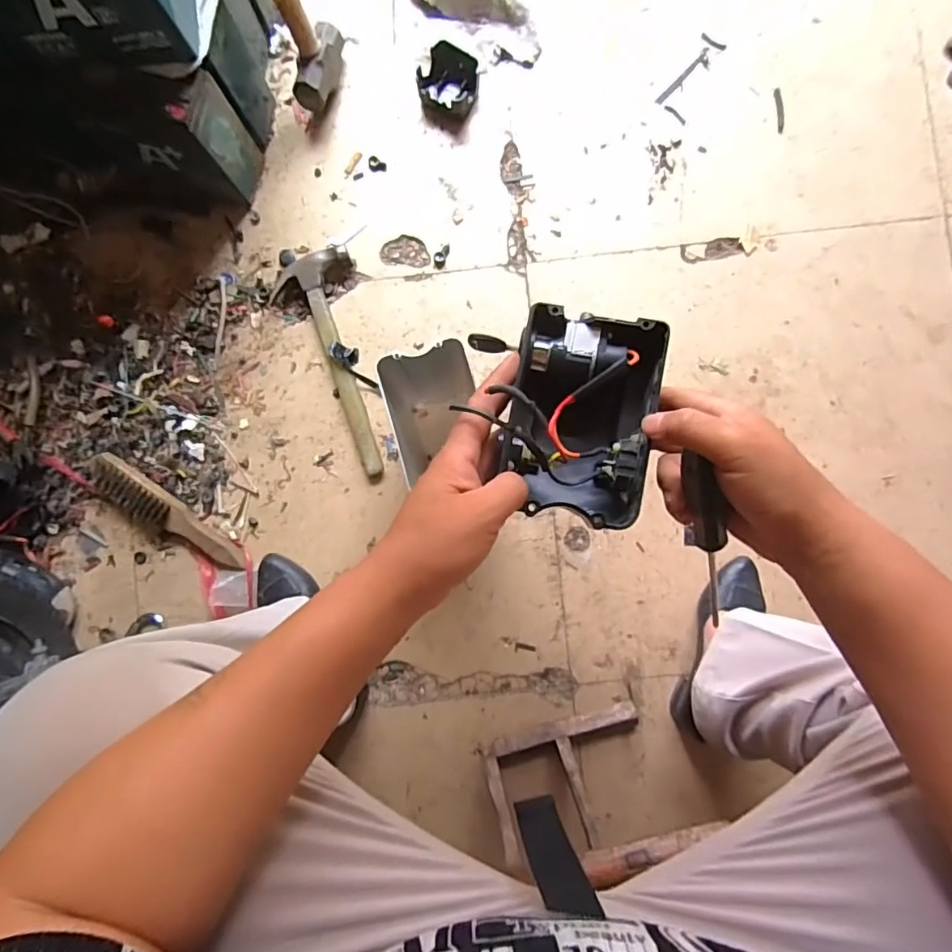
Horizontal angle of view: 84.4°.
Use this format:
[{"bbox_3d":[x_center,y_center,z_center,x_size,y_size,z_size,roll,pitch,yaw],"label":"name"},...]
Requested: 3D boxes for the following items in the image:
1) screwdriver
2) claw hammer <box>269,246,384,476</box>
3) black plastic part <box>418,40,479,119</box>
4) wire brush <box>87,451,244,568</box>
[{"bbox_3d":[0.163,0.050,0.364,0.020,0.015,0.164,-27,128,0],"label":"screwdriver"},{"bbox_3d":[-0.206,-0.155,0.735,0.118,0.028,0.315,-13,88,0],"label":"claw hammer"},{"bbox_3d":[-0.039,-0.552,0.738,0.084,0.038,0.078,19,88,1],"label":"black plastic part"},{"bbox_3d":[-0.427,0.060,0.721,0.238,0.039,0.059,35,89,2],"label":"wire brush"}]

